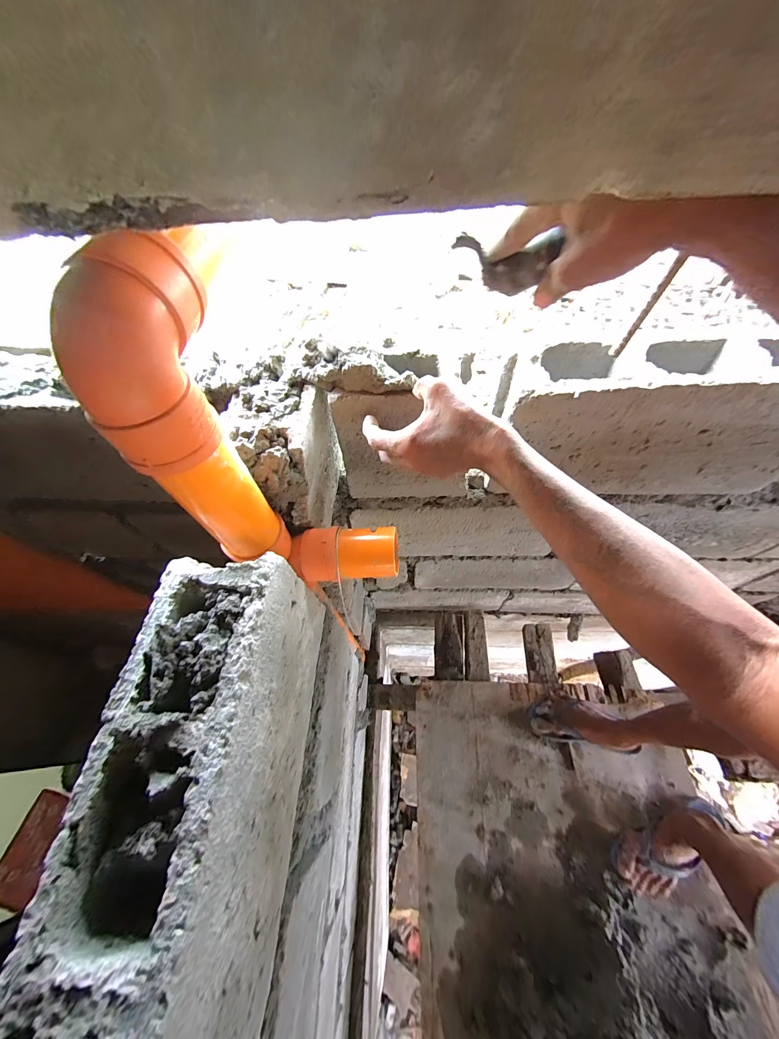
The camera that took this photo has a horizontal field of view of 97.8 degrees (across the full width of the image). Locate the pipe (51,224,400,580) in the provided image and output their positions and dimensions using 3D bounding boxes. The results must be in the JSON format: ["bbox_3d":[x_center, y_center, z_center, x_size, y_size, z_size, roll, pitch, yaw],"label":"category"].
[{"bbox_3d":[-0.080,-0.036,0.277,0.165,0.285,0.085,-1,60,2],"label":"pipe"}]

